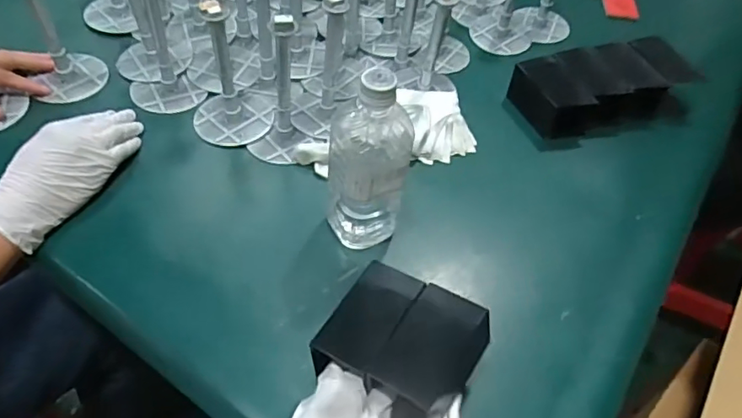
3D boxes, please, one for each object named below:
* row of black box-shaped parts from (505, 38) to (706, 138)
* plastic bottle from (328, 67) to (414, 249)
[{"bbox_3d":[0.316,-0.161,0.733,0.236,0.058,0.111,-14,55,-16],"label":"row of black box-shaped parts"},{"bbox_3d":[-0.002,-0.038,0.508,0.073,0.196,0.067,7,52,0],"label":"plastic bottle"}]

